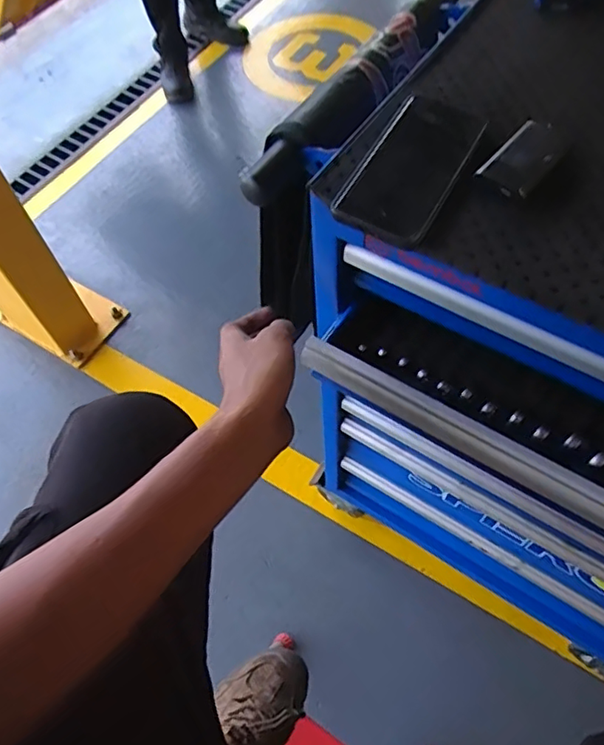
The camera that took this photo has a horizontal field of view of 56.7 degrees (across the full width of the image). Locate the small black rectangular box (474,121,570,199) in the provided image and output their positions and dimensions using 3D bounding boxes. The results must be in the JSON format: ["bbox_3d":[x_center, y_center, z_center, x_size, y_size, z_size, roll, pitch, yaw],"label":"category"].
[{"bbox_3d":[0.198,-0.189,0.494,0.049,0.015,0.098,35,65,23],"label":"small black rectangular box"}]

